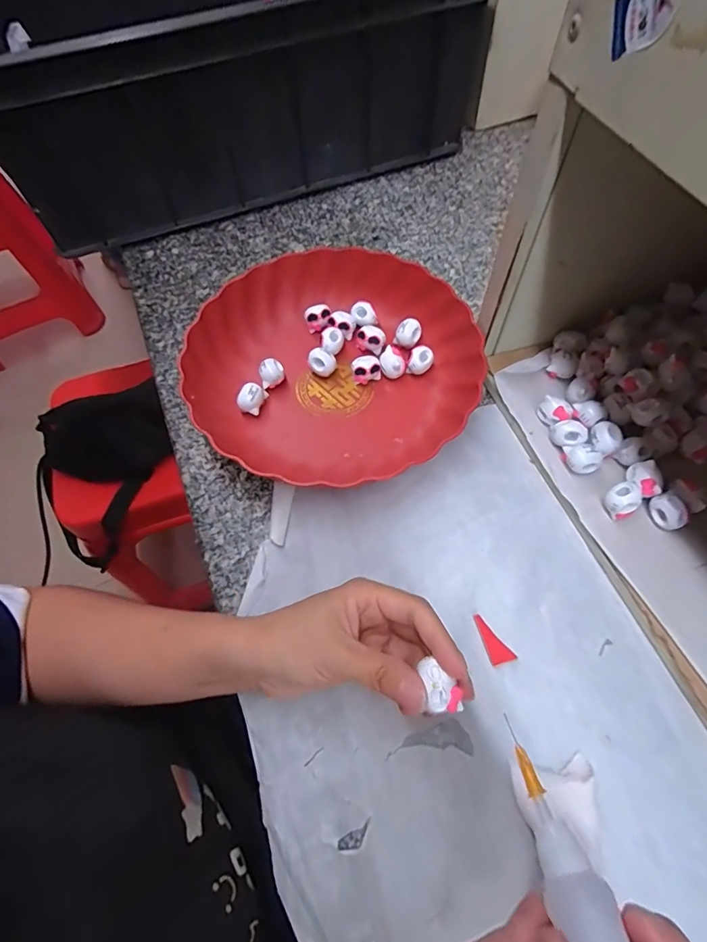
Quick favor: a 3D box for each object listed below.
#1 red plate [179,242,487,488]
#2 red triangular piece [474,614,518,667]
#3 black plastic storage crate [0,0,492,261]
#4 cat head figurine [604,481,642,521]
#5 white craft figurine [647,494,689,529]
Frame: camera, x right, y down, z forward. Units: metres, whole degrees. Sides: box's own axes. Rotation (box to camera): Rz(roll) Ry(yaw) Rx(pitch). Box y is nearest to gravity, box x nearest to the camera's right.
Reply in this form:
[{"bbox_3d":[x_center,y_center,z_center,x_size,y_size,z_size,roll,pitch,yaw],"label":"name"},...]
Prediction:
[{"bbox_3d":[-0.020,-0.096,0.383,0.240,0.046,0.224,-7,63,-1],"label":"red plate"},{"bbox_3d":[0.095,0.112,0.297,0.016,0.005,0.033,-15,63,-6],"label":"red triangular piece"},{"bbox_3d":[-0.150,-0.509,0.525,0.542,0.179,0.389,-24,64,-10],"label":"black plastic storage crate"},{"bbox_3d":[0.192,0.021,0.313,0.024,0.019,0.021,-33,66,-14],"label":"cat head figurine"},{"bbox_3d":[0.220,0.030,0.312,0.016,0.020,0.024,-19,64,-8],"label":"white craft figurine"}]

